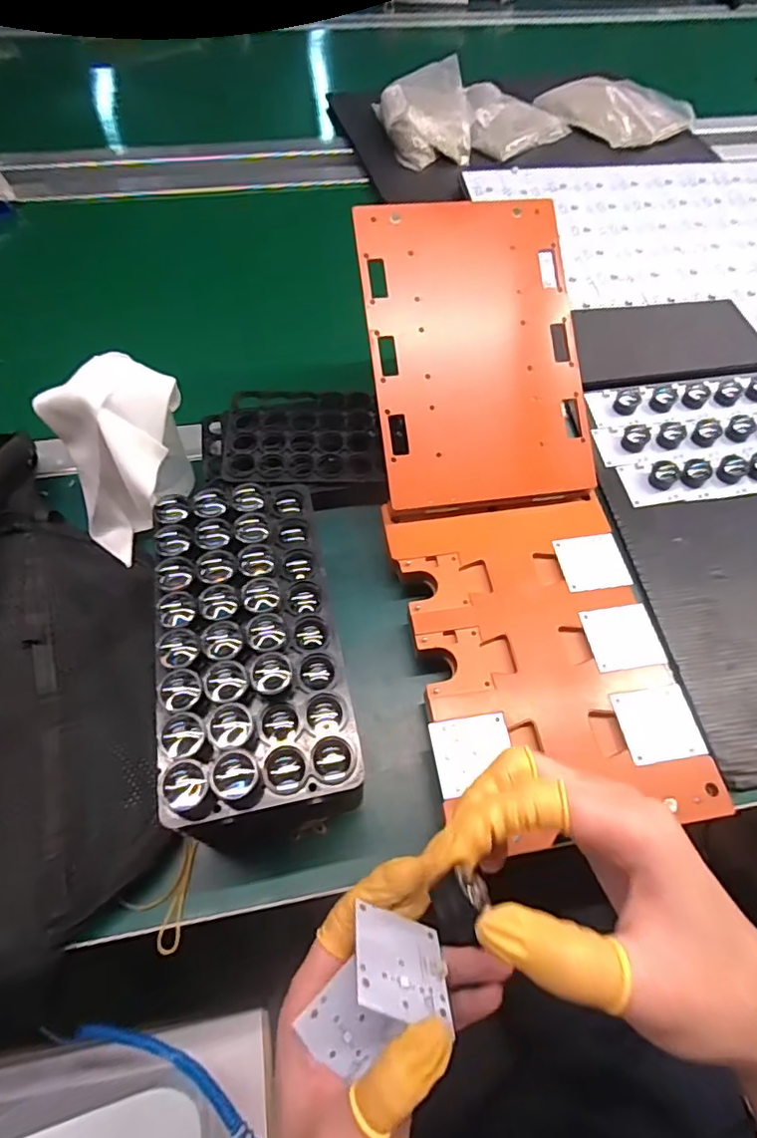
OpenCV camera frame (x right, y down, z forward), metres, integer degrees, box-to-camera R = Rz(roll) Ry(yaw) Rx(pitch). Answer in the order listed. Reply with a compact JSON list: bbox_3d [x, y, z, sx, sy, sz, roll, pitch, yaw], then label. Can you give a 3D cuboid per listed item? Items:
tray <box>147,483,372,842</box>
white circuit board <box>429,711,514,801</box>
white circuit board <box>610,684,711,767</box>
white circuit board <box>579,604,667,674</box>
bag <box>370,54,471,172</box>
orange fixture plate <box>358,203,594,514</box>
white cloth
[{"bbox_3d":[-0.072,0.038,0.317,0.096,0.023,0.197,-9,61,-6],"label":"tray"},{"bbox_3d":[0.058,0.112,0.345,0.048,0.004,0.043,-8,61,-6],"label":"white circuit board"},{"bbox_3d":[0.177,0.098,0.359,0.048,0.004,0.045,-7,59,-5],"label":"white circuit board"},{"bbox_3d":[0.167,0.047,0.389,0.047,0.005,0.044,-8,61,-6],"label":"white circuit board"},{"bbox_3d":[0.062,-0.612,0.773,0.114,0.064,0.168,-5,61,-4],"label":"bag"},{"bbox_3d":[0.074,-0.165,0.435,0.159,0.009,0.235,-8,87,-6],"label":"orange fixture plate"},{"bbox_3d":[-0.182,-0.088,0.412,0.096,0.095,0.109,-22,64,-13],"label":"white cloth"}]

